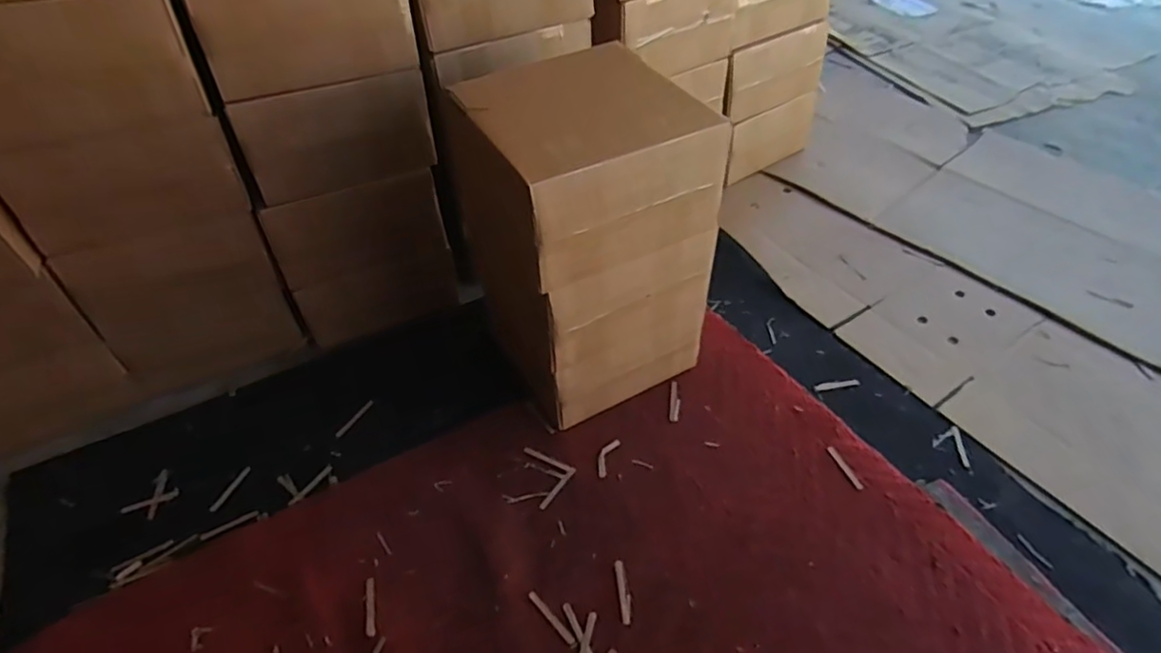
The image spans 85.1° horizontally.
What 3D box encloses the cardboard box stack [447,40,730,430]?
[{"bbox_3d":[0.012,-0.100,0.882,0.278,0.446,0.237,-22,51,-17],"label":"cardboard box stack"}]

